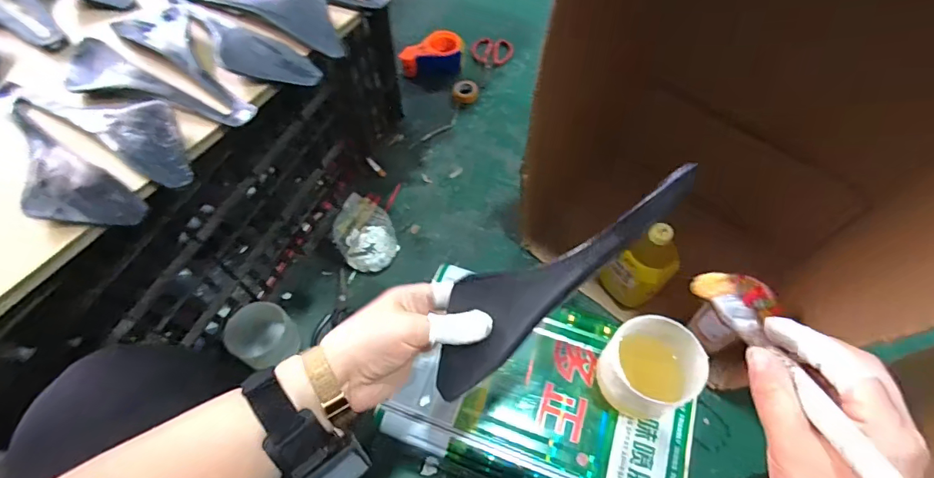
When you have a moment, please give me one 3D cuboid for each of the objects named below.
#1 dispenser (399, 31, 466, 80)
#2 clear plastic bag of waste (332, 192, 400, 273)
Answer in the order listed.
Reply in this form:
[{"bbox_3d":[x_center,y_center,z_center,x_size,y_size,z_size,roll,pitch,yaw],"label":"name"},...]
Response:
[{"bbox_3d":[-0.086,-0.466,1.164,0.157,0.054,0.096,-6,61,-3],"label":"dispenser"},{"bbox_3d":[-0.206,-0.021,0.917,0.110,0.032,0.190,-18,62,-10],"label":"clear plastic bag of waste"}]

